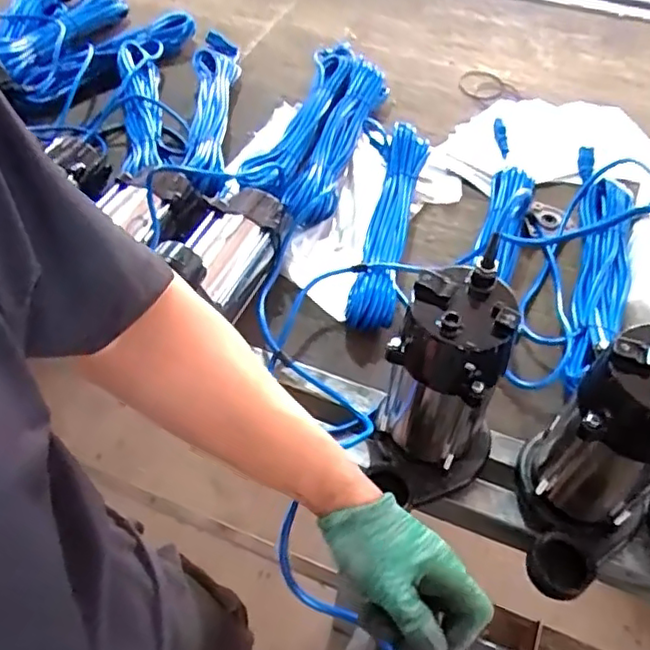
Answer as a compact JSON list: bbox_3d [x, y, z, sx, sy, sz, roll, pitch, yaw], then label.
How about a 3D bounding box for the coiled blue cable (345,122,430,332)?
[{"bbox_3d":[0.091,-0.141,0.834,0.070,0.051,0.344,11,54,8],"label":"coiled blue cable"}]

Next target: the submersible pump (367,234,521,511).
[{"bbox_3d":[0.104,0.065,0.557,0.113,0.227,0.145,23,57,16],"label":"submersible pump"}]

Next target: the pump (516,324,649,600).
[{"bbox_3d":[0.230,0.123,0.526,0.112,0.235,0.135,37,62,24],"label":"pump"}]

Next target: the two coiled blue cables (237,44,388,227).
[{"bbox_3d":[-0.006,-0.307,0.959,0.143,0.058,0.419,14,55,11],"label":"two coiled blue cables"}]

